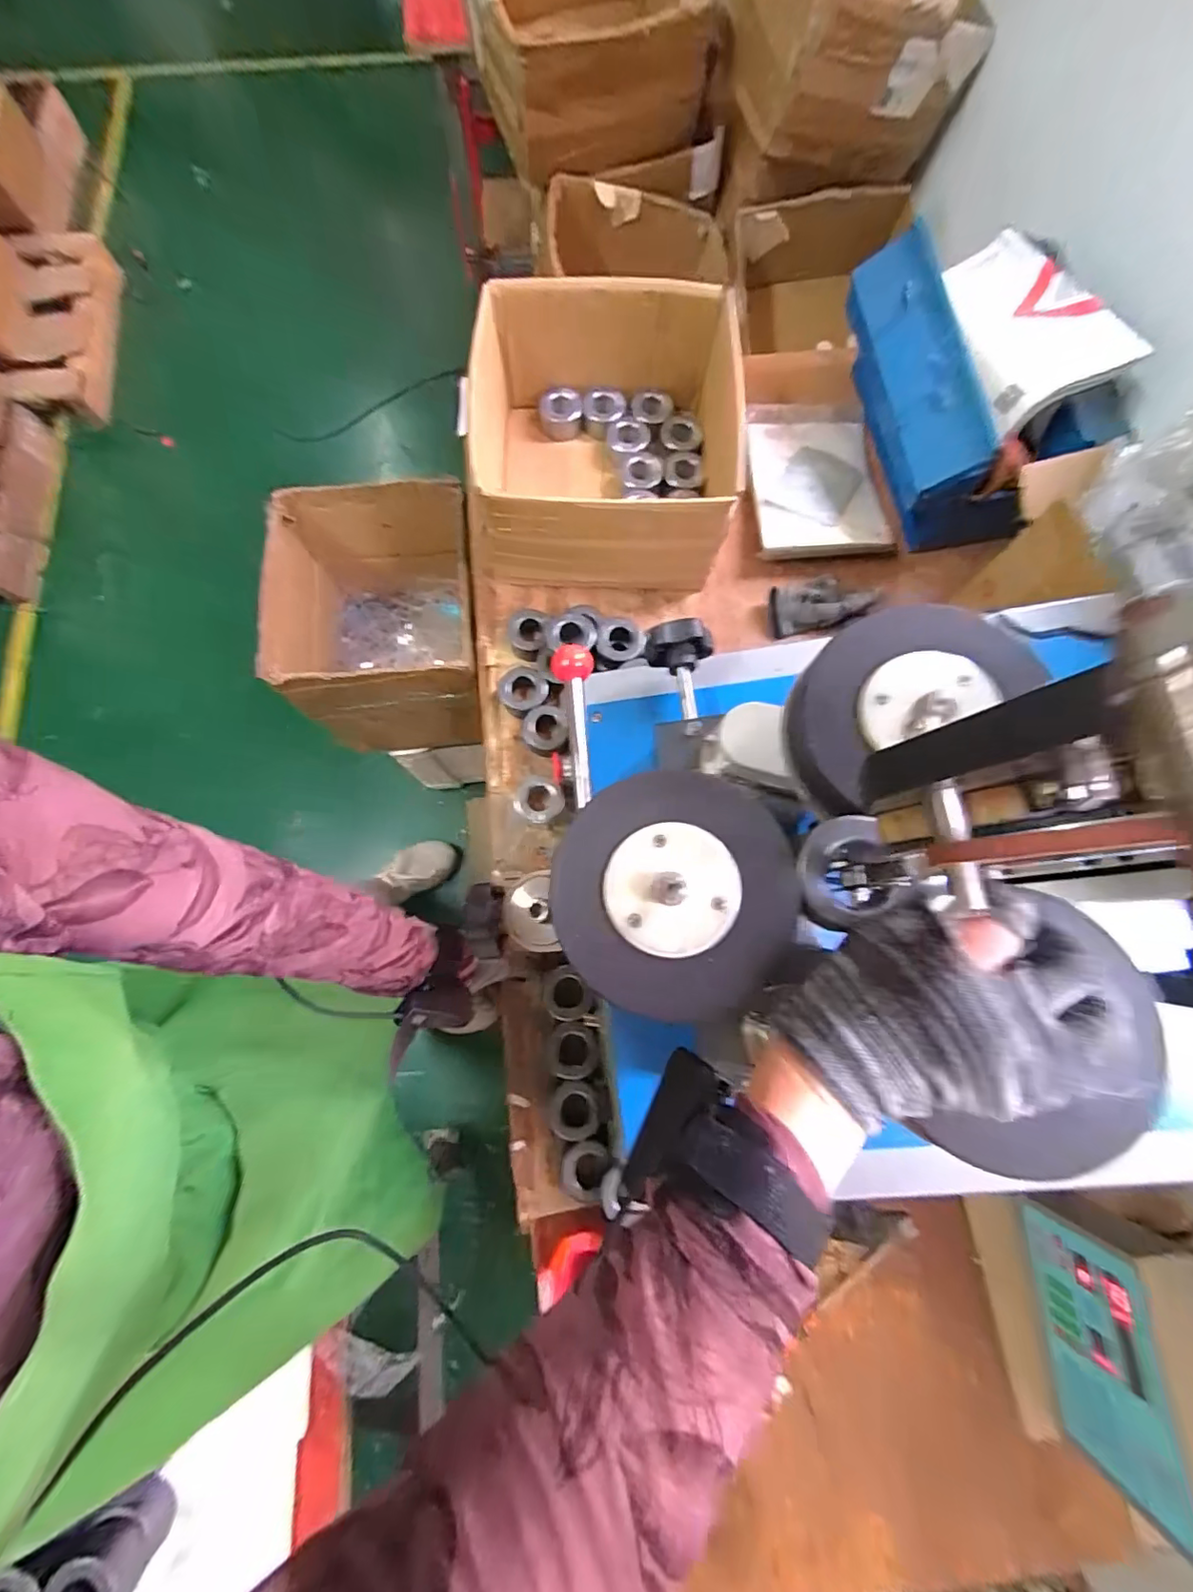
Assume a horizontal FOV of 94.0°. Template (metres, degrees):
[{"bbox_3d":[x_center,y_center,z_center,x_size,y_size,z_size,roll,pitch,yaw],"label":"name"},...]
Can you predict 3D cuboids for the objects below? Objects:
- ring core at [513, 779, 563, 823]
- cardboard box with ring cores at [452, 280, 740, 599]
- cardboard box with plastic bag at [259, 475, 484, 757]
[{"bbox_3d":[-0.074,0.008,0.714,0.063,0.038,0.052,38,79,7],"label":"ring core"},{"bbox_3d":[0.022,-0.474,0.757,0.363,0.167,0.341,2,77,-1],"label":"cardboard box with ring cores"},{"bbox_3d":[-0.337,-0.283,0.952,0.295,0.308,0.320,-3,77,-2],"label":"cardboard box with plastic bag"}]

